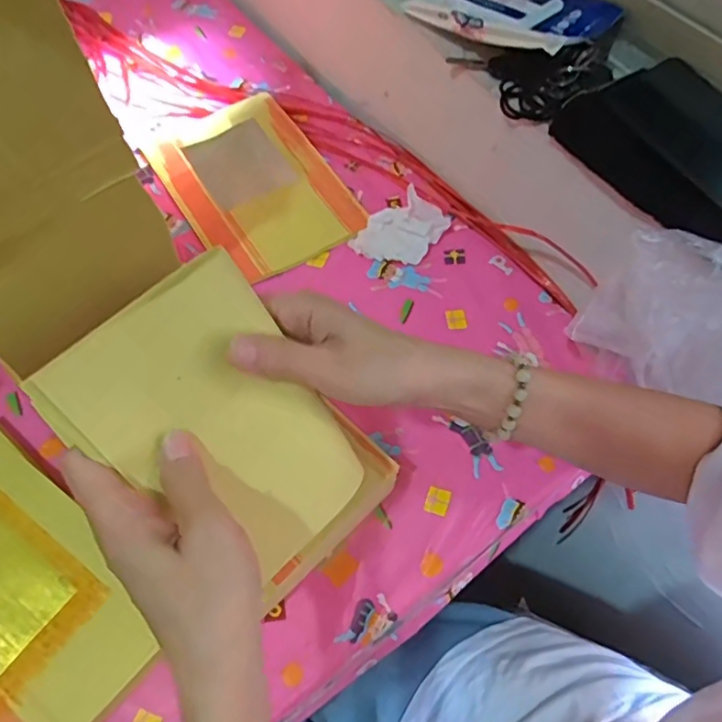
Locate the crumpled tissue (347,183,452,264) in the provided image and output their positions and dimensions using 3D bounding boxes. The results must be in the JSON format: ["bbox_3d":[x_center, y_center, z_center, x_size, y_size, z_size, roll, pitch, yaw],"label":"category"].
[{"bbox_3d":[0.043,-0.129,0.564,0.060,0.022,0.093,40,66,18],"label":"crumpled tissue"}]

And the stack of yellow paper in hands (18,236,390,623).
[{"bbox_3d":[-0.061,0.040,0.298,0.108,0.017,0.174,-44,113,-16],"label":"stack of yellow paper in hands"}]

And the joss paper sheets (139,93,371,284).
[{"bbox_3d":[-0.108,-0.184,0.599,0.159,0.012,0.221,-30,65,-16],"label":"joss paper sheets"}]

